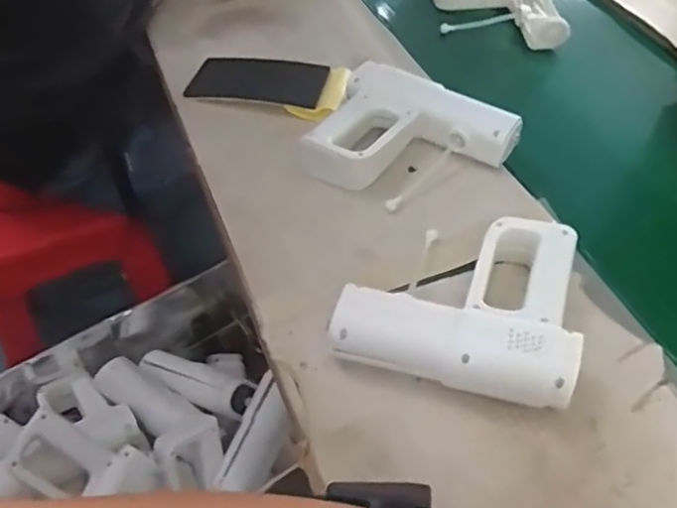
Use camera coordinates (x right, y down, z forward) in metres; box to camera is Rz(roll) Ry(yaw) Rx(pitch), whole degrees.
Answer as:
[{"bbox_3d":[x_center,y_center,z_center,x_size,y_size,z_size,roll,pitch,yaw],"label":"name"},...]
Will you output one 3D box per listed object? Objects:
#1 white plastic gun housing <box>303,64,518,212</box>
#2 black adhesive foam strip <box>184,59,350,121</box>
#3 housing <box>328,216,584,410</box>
[{"bbox_3d":[0.078,-0.127,0.721,0.206,0.068,0.175,27,54,21],"label":"white plastic gun housing"},{"bbox_3d":[-0.088,-0.234,0.838,0.211,0.033,0.119,14,50,11],"label":"black adhesive foam strip"},{"bbox_3d":[0.116,0.040,0.588,0.206,0.061,0.180,13,50,10],"label":"housing"}]

